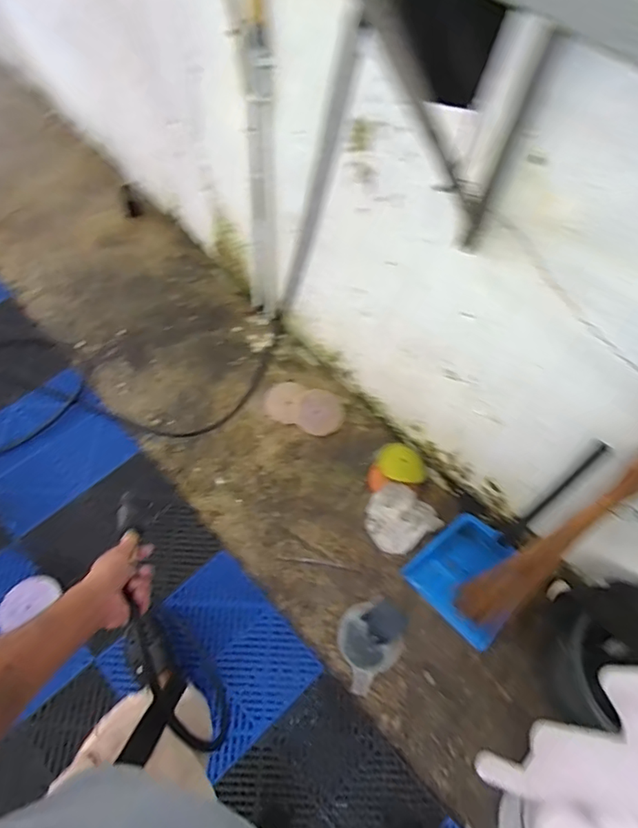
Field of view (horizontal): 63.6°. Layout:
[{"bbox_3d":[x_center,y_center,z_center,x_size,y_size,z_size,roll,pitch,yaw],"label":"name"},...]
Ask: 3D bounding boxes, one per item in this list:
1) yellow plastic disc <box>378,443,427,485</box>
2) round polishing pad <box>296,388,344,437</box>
[{"bbox_3d":[0.244,0.150,1.515,0.142,0.017,0.119,40,66,17],"label":"yellow plastic disc"},{"bbox_3d":[0.005,-0.005,1.610,0.143,0.009,0.159,15,61,5],"label":"round polishing pad"}]

